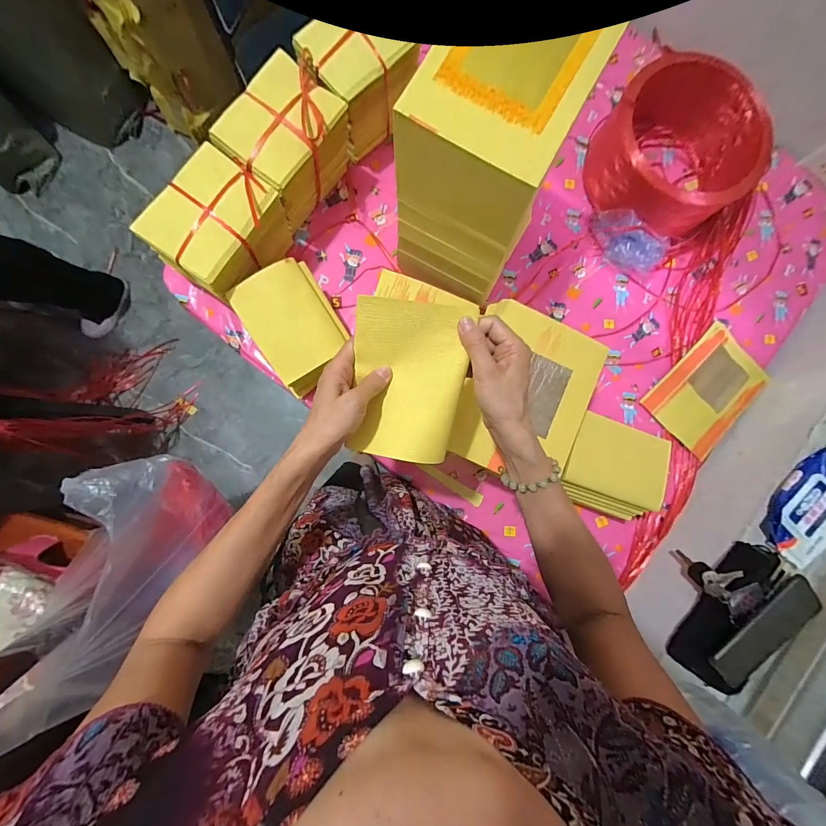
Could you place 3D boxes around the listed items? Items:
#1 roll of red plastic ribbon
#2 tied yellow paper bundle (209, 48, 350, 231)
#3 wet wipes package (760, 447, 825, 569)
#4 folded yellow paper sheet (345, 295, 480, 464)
[{"bbox_3d":[0.477,-0.481,0.658,0.259,0.121,0.236,0,87,-5],"label":"roll of red plastic ribbon"},{"bbox_3d":[-0.192,-0.416,0.580,0.119,0.153,0.176,36,85,-2],"label":"tied yellow paper bundle"},{"bbox_3d":[0.598,0.139,0.539,0.094,0.030,0.173,43,85,-1],"label":"wet wipes package"},{"bbox_3d":[-0.007,-0.033,0.369,0.113,0.033,0.158,9,86,-4],"label":"folded yellow paper sheet"}]

